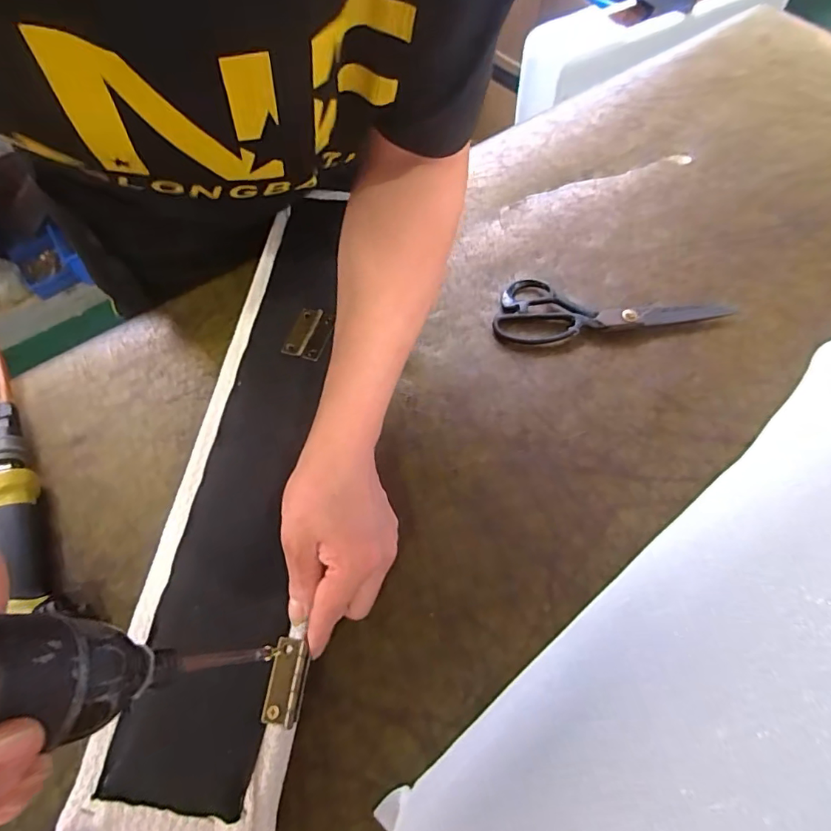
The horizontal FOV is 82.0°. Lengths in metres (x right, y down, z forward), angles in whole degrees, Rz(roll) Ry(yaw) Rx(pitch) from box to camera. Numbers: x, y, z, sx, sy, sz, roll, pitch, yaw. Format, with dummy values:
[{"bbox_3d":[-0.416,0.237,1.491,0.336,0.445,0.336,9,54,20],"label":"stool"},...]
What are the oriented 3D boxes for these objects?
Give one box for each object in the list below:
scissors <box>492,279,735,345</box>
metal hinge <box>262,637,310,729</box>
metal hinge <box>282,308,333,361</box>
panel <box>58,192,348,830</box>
[{"bbox_3d":[0.190,-0.104,0.473,0.219,0.016,0.072,3,63,5],"label":"scissors"},{"bbox_3d":[-0.085,0.175,0.316,0.024,0.004,0.050,3,66,5],"label":"metal hinge"},{"bbox_3d":[-0.098,-0.075,0.439,0.036,0.006,0.049,13,65,9],"label":"metal hinge"},{"bbox_3d":[-0.135,0.019,0.402,0.123,0.021,0.531,1,64,4],"label":"panel"}]

